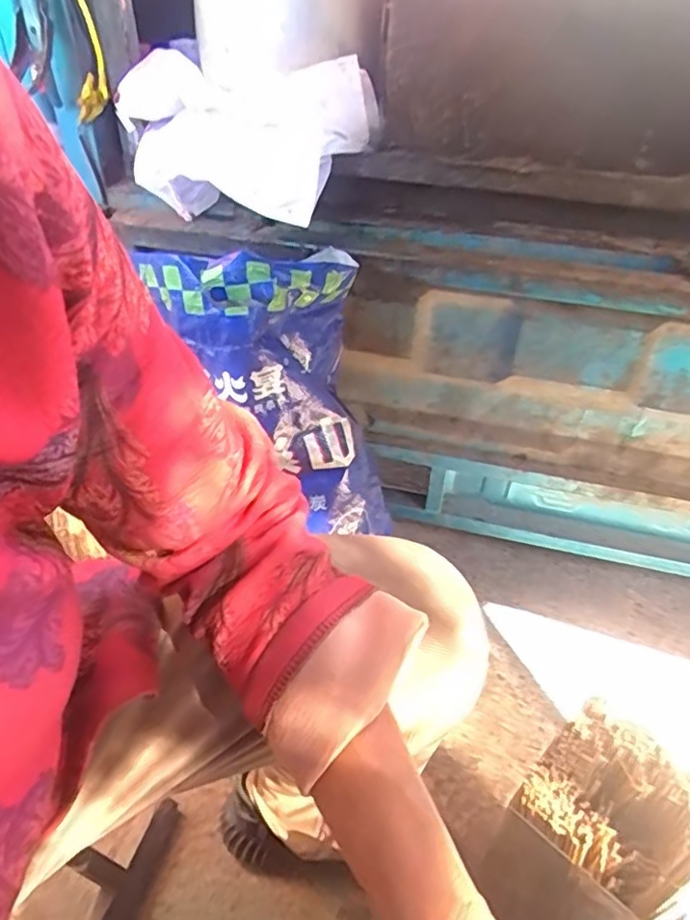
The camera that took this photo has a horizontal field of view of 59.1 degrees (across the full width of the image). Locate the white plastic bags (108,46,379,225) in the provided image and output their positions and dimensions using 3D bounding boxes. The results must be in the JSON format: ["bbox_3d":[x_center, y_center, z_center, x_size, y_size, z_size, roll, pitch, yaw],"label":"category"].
[{"bbox_3d":[-0.120,-0.335,0.643,0.301,0.141,0.051,20,42,19],"label":"white plastic bags"}]

